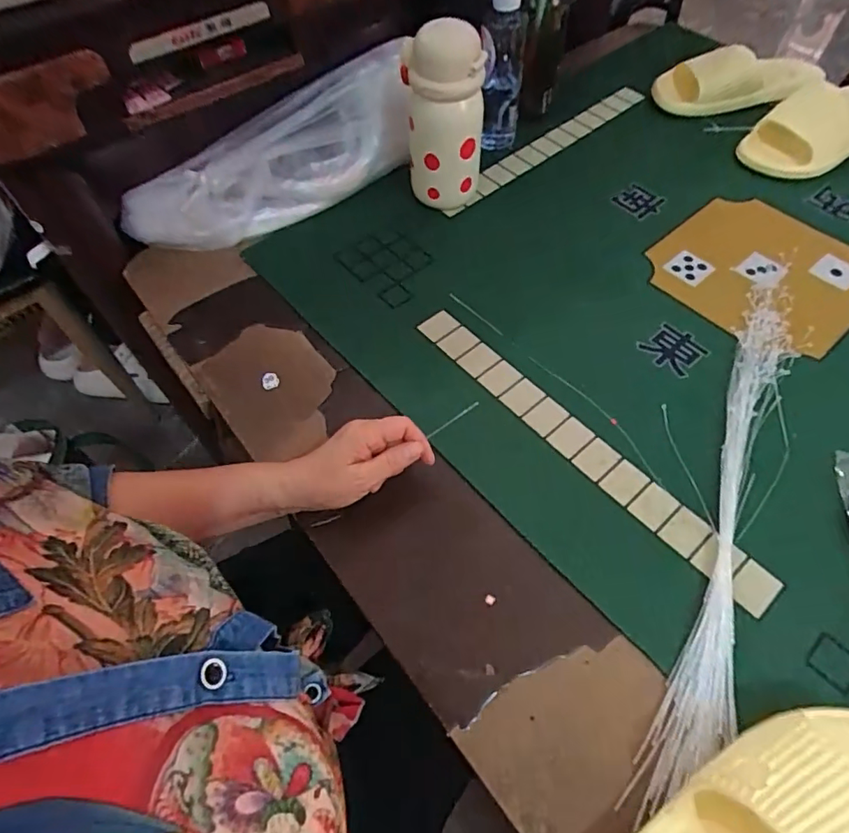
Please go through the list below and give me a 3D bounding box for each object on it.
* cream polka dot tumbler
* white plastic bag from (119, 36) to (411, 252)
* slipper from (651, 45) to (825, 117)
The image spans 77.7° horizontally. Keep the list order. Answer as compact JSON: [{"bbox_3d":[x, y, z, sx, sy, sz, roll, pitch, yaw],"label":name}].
[{"bbox_3d":[0.019,-0.344,0.606,0.082,0.178,0.100,-5,59,-3],"label":"cream polka dot tumbler"},{"bbox_3d":[-0.165,-0.296,0.626,0.389,0.093,0.108,-29,62,-2],"label":"white plastic bag"},{"bbox_3d":[0.444,-0.478,0.748,0.212,0.057,0.084,-1,59,0],"label":"slipper"}]

